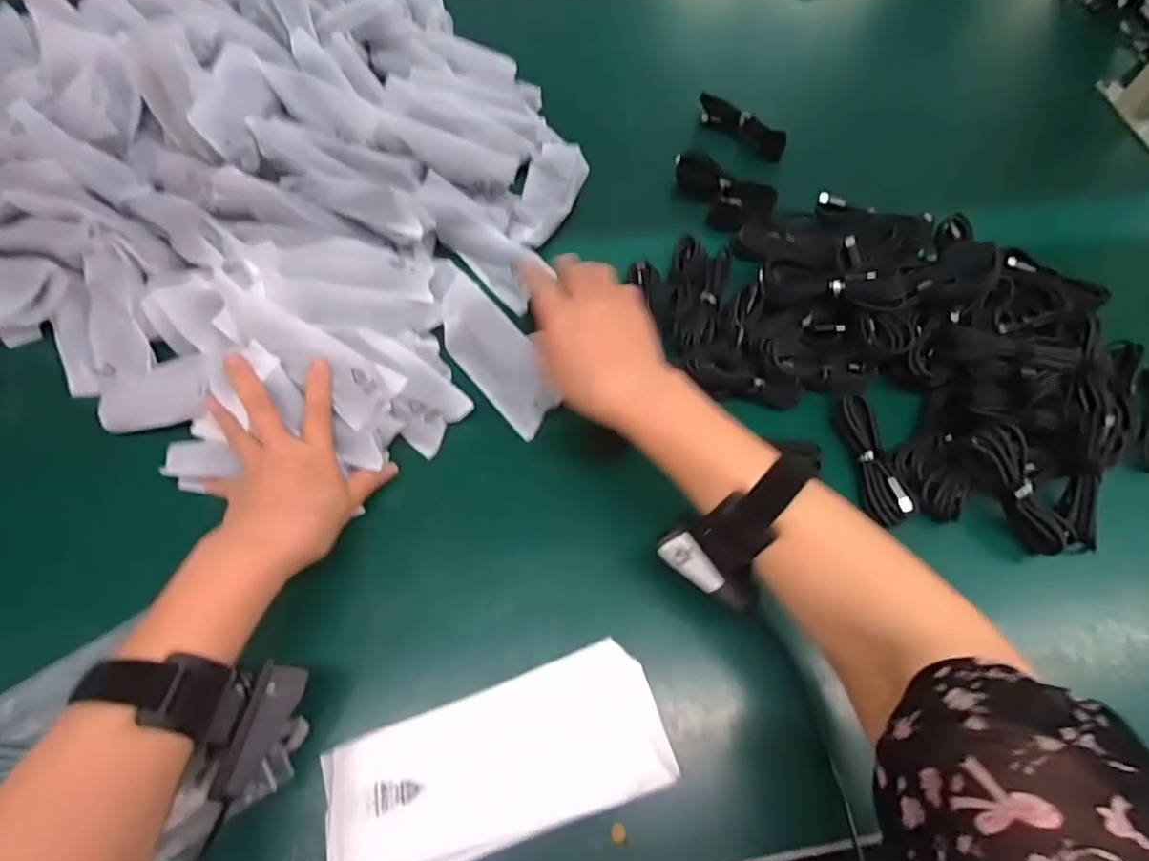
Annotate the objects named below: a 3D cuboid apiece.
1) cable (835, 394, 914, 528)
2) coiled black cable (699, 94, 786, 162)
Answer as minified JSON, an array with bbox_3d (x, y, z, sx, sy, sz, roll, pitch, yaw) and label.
[{"bbox_3d":[0.243,0.023,0.476,0.034,0.017,0.106,-5,63,-6],"label":"cable"},{"bbox_3d":[0.188,-0.340,0.650,0.111,0.022,0.029,40,68,16],"label":"coiled black cable"}]

